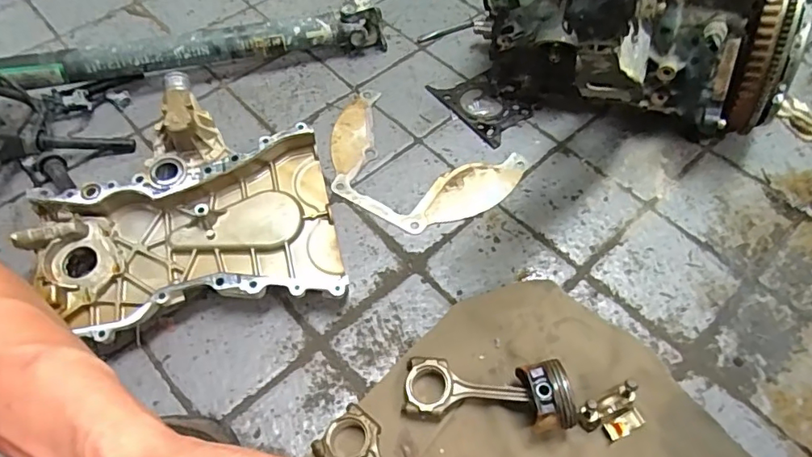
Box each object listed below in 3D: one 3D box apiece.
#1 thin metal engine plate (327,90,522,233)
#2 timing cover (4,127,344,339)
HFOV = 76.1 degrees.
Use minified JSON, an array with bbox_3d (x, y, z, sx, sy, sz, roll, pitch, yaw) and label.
[{"bbox_3d":[0.006,-0.091,0.765,0.286,0.018,0.187,27,60,16],"label":"thin metal engine plate"},{"bbox_3d":[-0.275,0.010,0.662,0.360,0.093,0.223,-12,77,-11],"label":"timing cover"}]

